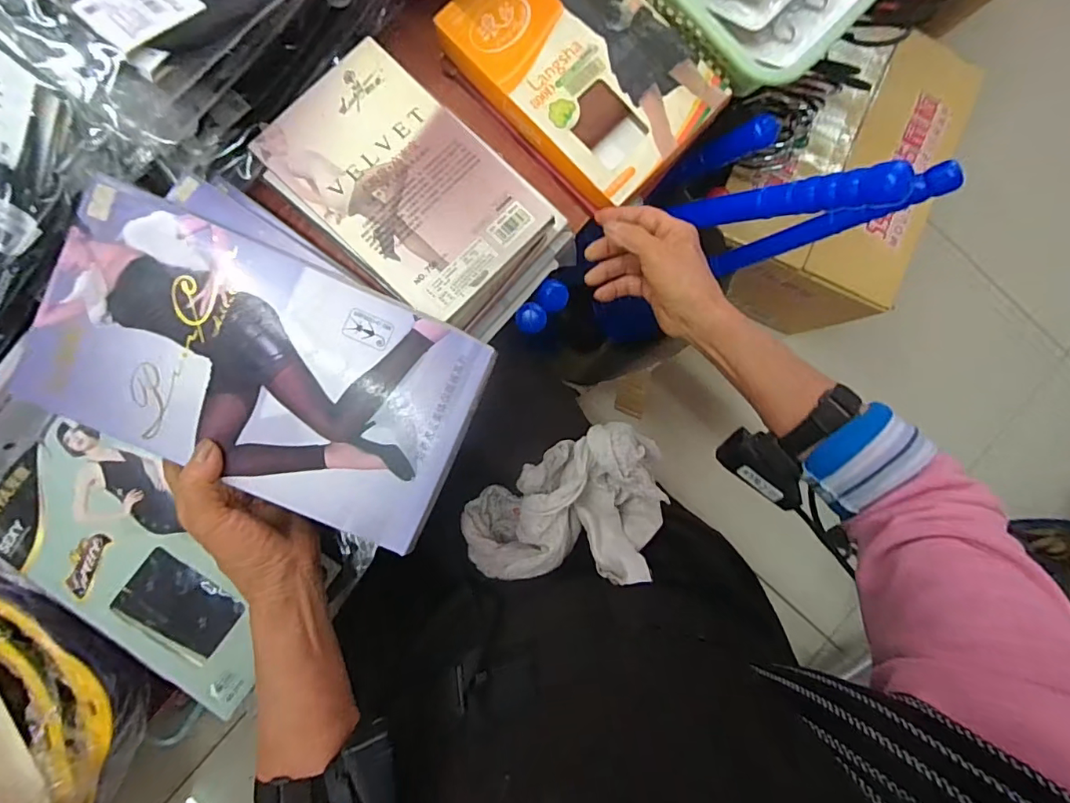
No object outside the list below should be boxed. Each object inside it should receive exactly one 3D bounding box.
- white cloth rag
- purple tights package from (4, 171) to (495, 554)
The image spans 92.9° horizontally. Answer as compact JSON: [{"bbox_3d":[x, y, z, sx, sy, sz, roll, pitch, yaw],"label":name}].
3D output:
[{"bbox_3d":[0.025,0.095,0.440,0.185,0.124,0.107,-28,92,-3],"label":"white cloth rag"},{"bbox_3d":[-0.176,-0.020,0.327,0.263,0.011,0.147,24,89,-3],"label":"purple tights package"}]

